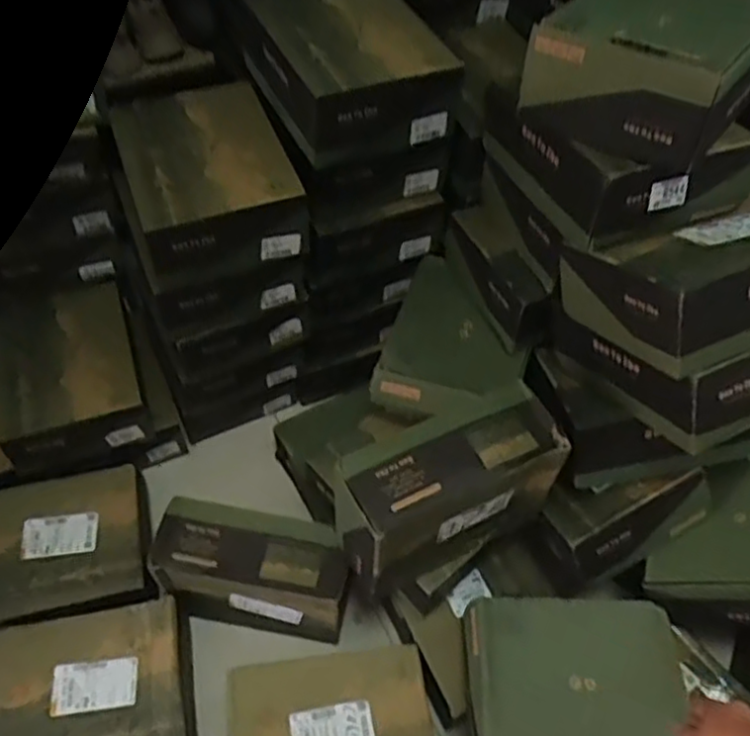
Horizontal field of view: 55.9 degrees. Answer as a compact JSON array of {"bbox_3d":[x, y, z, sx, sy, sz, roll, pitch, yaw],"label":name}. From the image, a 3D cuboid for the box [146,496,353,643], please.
[{"bbox_3d":[-0.205,0.365,1.259,0.319,0.251,0.131,10,53,4],"label":"box"}]

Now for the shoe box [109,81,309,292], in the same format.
[{"bbox_3d":[-0.284,-0.315,1.182,0.274,0.138,0.320,-14,55,-14],"label":"shoe box"}]

